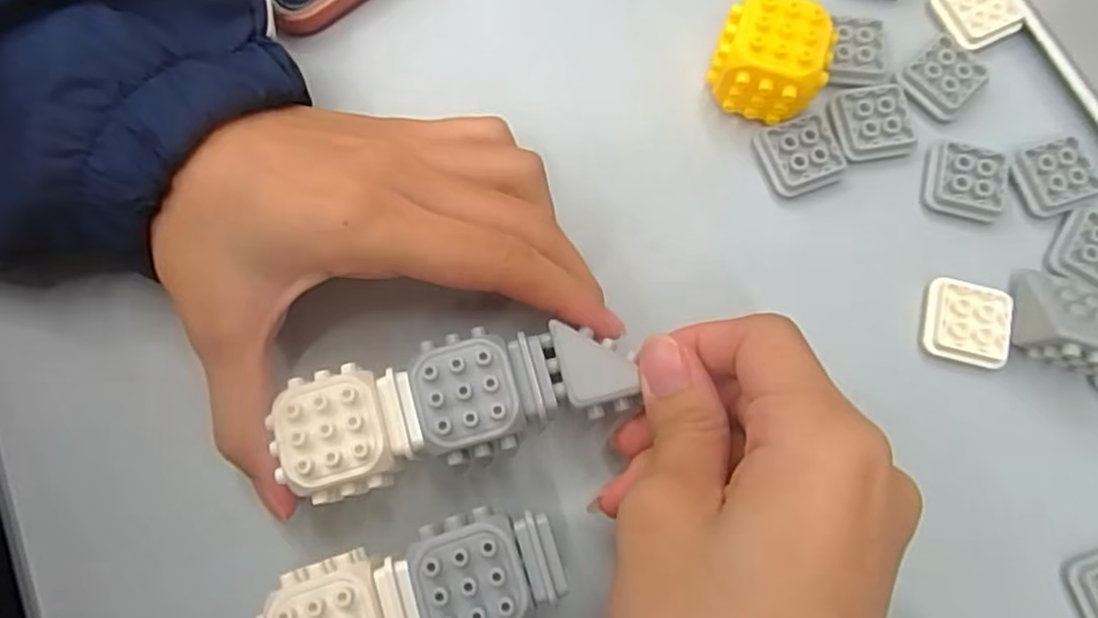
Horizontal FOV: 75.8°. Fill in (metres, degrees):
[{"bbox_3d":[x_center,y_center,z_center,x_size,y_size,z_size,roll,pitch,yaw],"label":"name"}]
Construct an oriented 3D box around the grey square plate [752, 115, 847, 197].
[{"bbox_3d":[0.090,-0.055,0.254,0.026,0.006,0.026,-17,78,-3],"label":"grey square plate"}]

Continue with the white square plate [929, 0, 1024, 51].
[{"bbox_3d":[0.162,-0.113,0.266,0.026,0.004,0.027,-24,78,-5],"label":"white square plate"}]

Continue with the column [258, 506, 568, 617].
[{"bbox_3d":[-0.036,0.083,0.206,0.079,0.038,0.036,-17,78,-5],"label":"column"}]

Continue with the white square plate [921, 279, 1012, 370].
[{"bbox_3d":[0.142,0.005,0.241,0.028,0.009,0.027,12,78,3],"label":"white square plate"}]

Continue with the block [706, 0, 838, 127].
[{"bbox_3d":[0.076,-0.085,0.247,0.036,0.035,0.030,18,78,4],"label":"block"}]

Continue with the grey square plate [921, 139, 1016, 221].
[{"bbox_3d":[0.149,-0.046,0.252,0.029,0.005,0.026,12,78,3],"label":"grey square plate"}]

